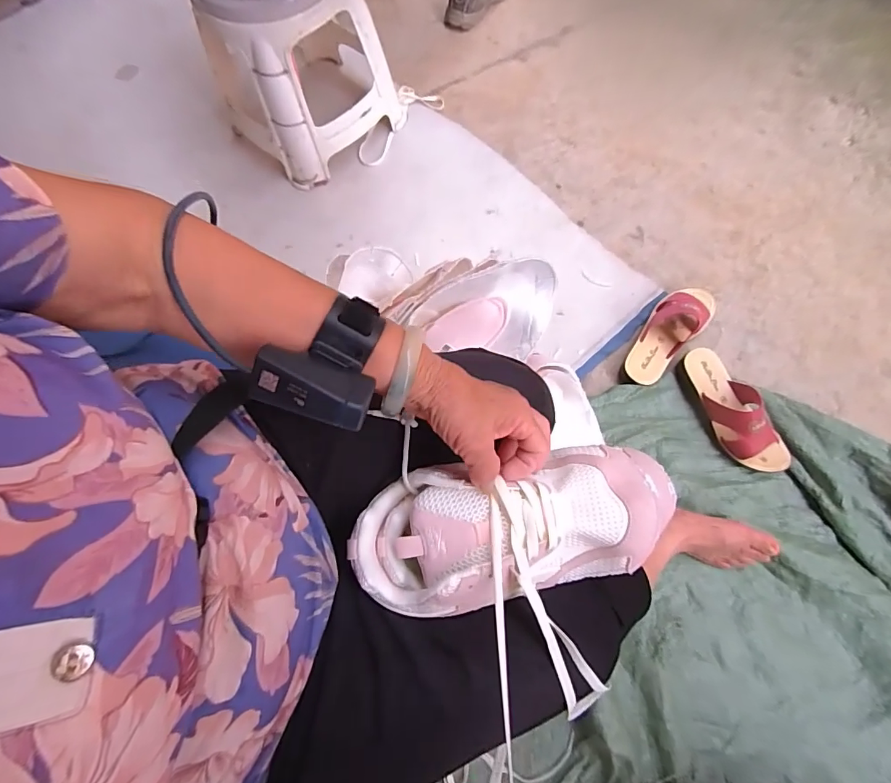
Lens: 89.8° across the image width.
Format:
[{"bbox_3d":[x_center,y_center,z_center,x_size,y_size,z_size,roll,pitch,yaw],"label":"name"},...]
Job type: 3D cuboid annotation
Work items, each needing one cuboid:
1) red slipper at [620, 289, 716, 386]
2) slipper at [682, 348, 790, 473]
[{"bbox_3d":[0.386,-0.105,0.779,0.084,0.062,0.231,43,78,13],"label":"red slipper"},{"bbox_3d":[0.479,0.025,0.732,0.091,0.070,0.225,-20,74,-5],"label":"slipper"}]

